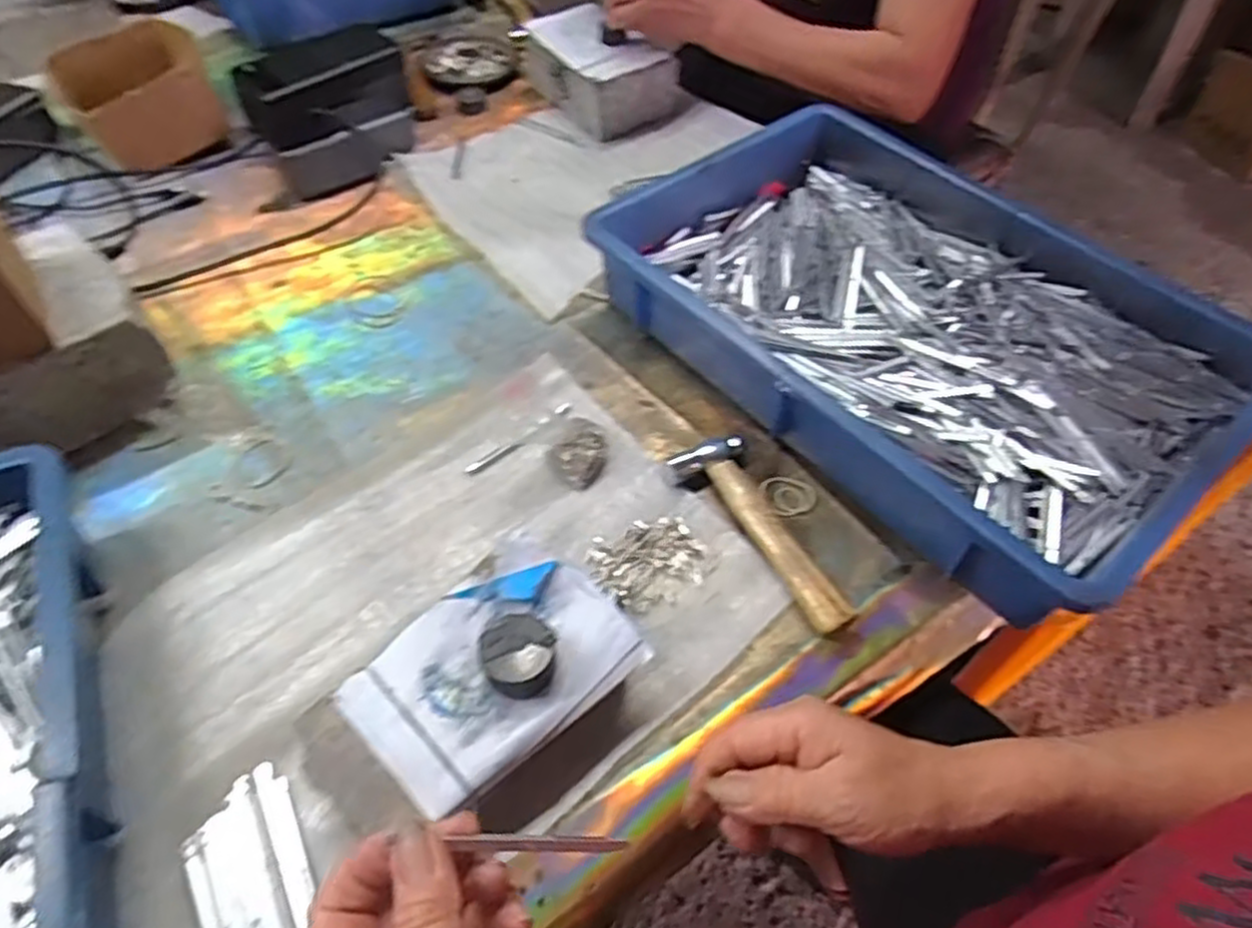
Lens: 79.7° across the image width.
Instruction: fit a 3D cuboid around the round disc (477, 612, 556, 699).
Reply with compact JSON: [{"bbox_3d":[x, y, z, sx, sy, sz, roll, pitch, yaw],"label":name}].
[{"bbox_3d":[-0.056,0.098,0.389,0.038,0.016,0.037,0,52,0],"label":"round disc"}]

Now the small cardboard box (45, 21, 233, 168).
[{"bbox_3d":[-0.479,-0.368,0.747,0.131,0.069,0.129,-32,59,-23],"label":"small cardboard box"}]

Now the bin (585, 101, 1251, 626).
[{"bbox_3d":[0.209,-0.102,0.569,0.279,0.086,0.429,-33,60,-23],"label":"bin"}]

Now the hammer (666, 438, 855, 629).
[{"bbox_3d":[0.095,0.040,0.495,0.051,0.020,0.157,-29,58,-21],"label":"hammer"}]

